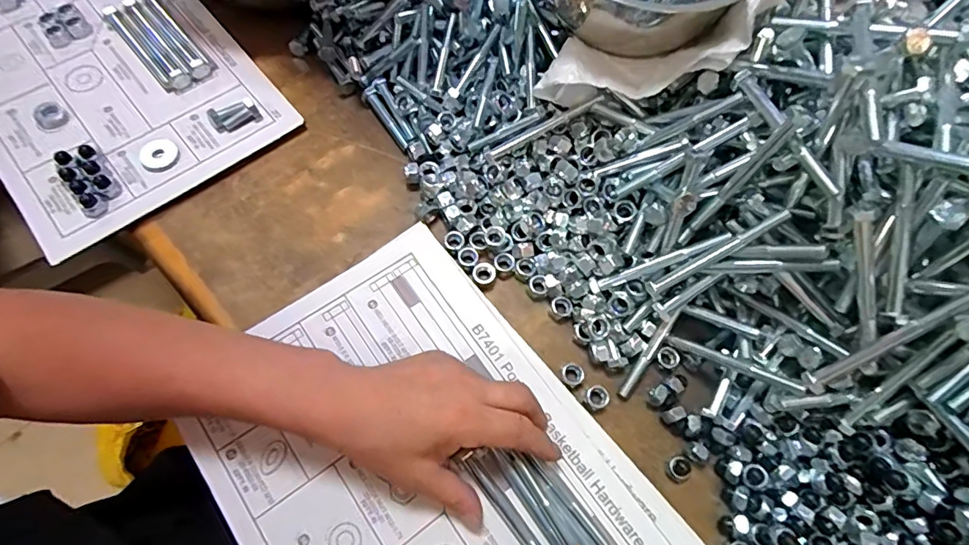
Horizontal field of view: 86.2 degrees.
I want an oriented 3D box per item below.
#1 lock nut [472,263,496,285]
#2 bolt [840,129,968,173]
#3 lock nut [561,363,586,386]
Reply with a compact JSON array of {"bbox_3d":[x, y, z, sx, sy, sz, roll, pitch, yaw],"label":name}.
[{"bbox_3d":[0.000,0.001,0.416,0.018,0.007,0.016,-20,70,-11],"label":"lock nut"},{"bbox_3d":[0.259,-0.058,0.280,0.013,0.012,0.117,-43,46,-15],"label":"bolt"},{"bbox_3d":[0.066,0.077,0.392,0.016,0.009,0.016,1,67,-3],"label":"lock nut"}]

